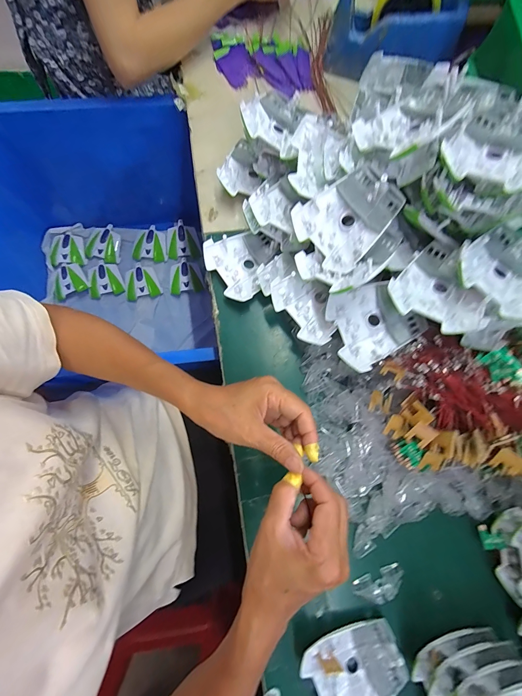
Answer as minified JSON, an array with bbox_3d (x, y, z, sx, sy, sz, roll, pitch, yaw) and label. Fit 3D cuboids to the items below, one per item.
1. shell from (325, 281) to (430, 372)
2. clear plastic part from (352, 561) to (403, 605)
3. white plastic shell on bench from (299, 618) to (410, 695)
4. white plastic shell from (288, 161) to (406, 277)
[{"bbox_3d":[0.133,-0.033,0.350,0.101,0.023,0.093,-33,83,-7],"label":"shell"},{"bbox_3d":[0.148,0.294,0.355,0.062,0.009,0.031,-17,81,-5],"label":"clear plastic part"},{"bbox_3d":[0.108,0.367,0.320,0.110,0.024,0.092,-21,81,-6],"label":"white plastic shell on bench"},{"bbox_3d":[0.104,-0.153,0.342,0.108,0.030,0.093,-39,84,17],"label":"white plastic shell"}]

